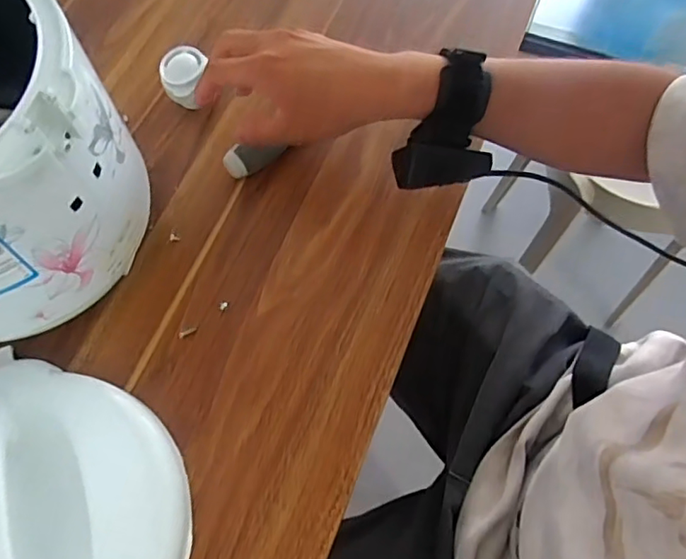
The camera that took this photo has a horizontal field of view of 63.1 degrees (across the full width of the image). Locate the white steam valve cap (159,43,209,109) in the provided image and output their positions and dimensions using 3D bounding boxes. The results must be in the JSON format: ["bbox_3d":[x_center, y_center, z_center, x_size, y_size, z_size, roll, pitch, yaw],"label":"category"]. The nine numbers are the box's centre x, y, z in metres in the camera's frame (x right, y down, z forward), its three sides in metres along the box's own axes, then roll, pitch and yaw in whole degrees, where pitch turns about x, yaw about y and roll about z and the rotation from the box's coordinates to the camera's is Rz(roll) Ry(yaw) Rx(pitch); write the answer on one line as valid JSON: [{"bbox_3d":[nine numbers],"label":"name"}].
[{"bbox_3d":[-0.139,-0.176,0.484,0.036,0.026,0.043,14,68,6],"label":"white steam valve cap"}]

